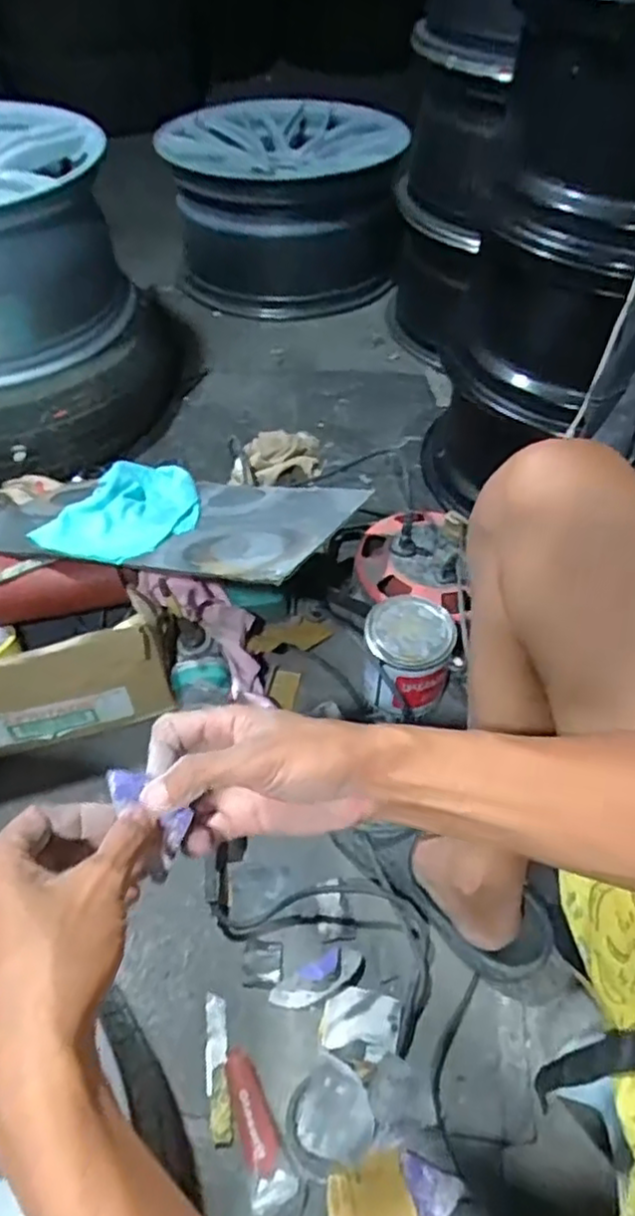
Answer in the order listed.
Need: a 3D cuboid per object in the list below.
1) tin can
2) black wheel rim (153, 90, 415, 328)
[{"bbox_3d":[0.106,0.059,0.812,0.098,0.101,0.103,6,50,3],"label":"tin can"},{"bbox_3d":[-0.072,-0.927,1.543,0.482,0.295,0.558,1,49,0],"label":"black wheel rim"}]

